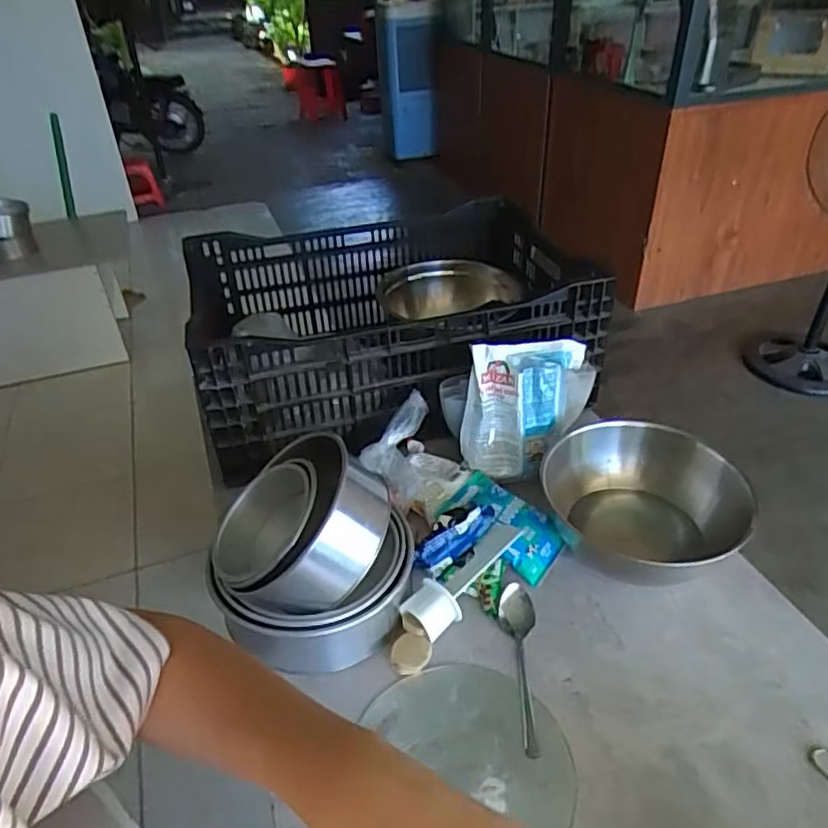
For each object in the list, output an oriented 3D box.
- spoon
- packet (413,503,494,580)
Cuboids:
[{"bbox_3d":[0.112,0.254,0.675,0.038,0.030,0.193,-1,36,3],"label":"spoon"},{"bbox_3d":[0.054,0.144,0.768,0.113,0.041,0.036,-35,45,-15],"label":"packet"}]

